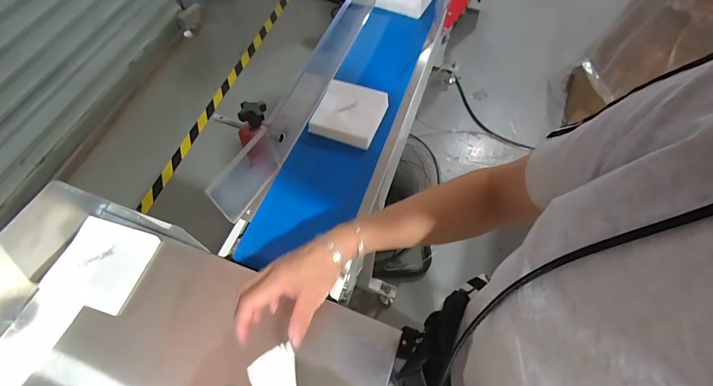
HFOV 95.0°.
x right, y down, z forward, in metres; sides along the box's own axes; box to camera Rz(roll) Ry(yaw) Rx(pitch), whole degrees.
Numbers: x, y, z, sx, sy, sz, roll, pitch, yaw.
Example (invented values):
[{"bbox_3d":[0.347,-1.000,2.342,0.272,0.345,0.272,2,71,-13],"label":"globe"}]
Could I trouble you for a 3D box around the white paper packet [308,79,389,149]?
[{"bbox_3d":[-0.012,-0.150,0.611,0.117,0.028,0.121,19,63,10],"label":"white paper packet"}]

